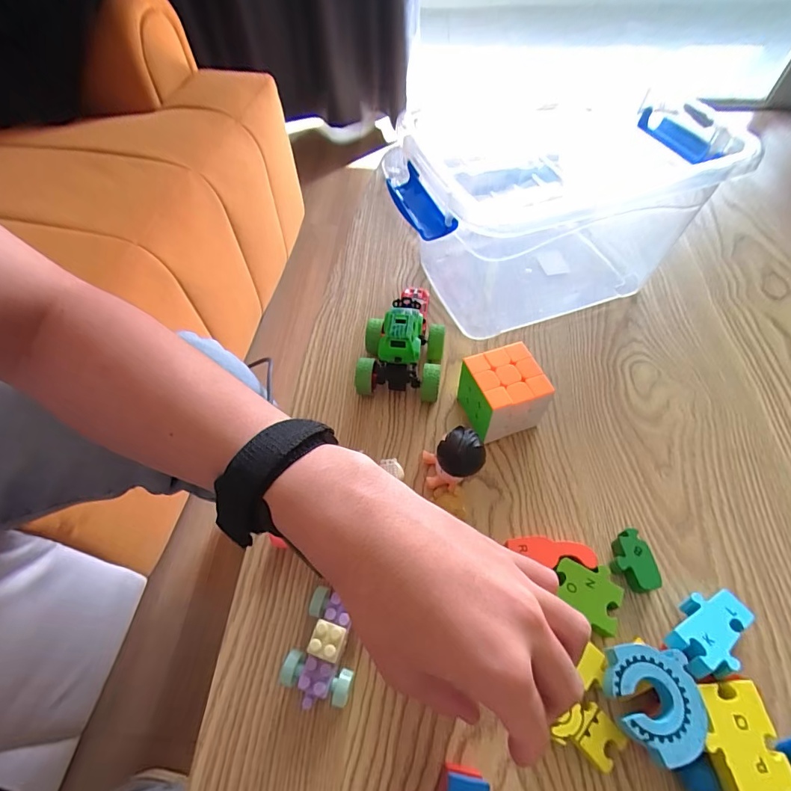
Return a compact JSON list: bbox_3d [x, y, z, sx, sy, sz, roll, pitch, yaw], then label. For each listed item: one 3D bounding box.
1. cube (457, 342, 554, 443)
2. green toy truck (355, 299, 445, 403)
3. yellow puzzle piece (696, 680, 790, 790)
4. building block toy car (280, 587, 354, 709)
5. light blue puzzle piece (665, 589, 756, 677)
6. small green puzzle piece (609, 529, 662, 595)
[{"bbox_3d":[0.091,0.000,0.363,0.057,0.061,0.053,-17,57,-9],"label":"cube"},{"bbox_3d":[0.006,-0.047,0.387,0.074,0.075,0.079,7,56,6],"label":"green toy truck"},{"bbox_3d":[0.192,0.193,0.235,0.038,0.012,0.054,0,55,-1],"label":"yellow puzzle piece"},{"bbox_3d":[-0.045,0.164,0.273,0.045,0.034,0.060,16,58,12],"label":"building block toy car"},{"bbox_3d":[0.200,0.149,0.267,0.066,0.015,0.034,-24,57,-29],"label":"light blue puzzle piece"},{"bbox_3d":[0.170,0.122,0.305,0.027,0.017,0.041,-10,56,-5],"label":"small green puzzle piece"}]

